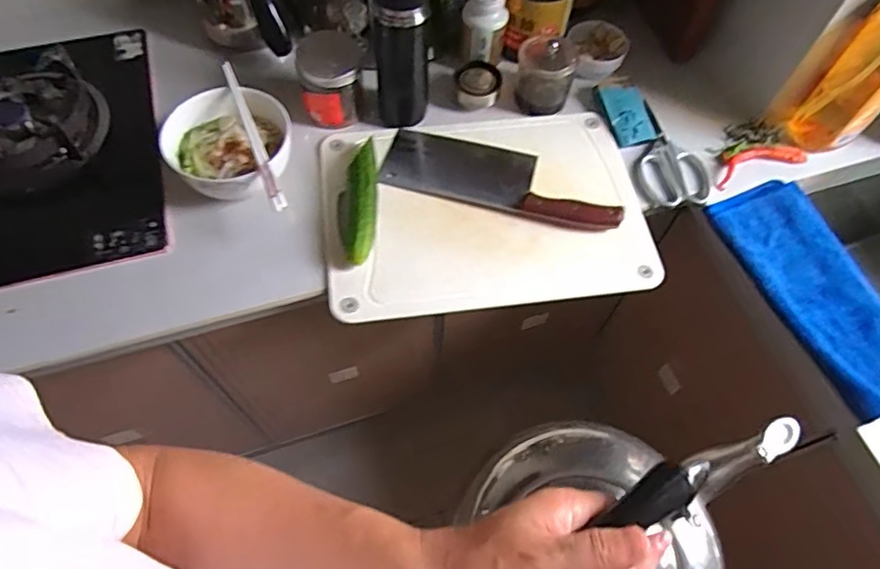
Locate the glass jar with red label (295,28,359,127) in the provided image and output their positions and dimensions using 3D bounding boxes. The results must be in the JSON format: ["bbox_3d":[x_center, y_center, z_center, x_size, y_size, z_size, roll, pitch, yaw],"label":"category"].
[{"bbox_3d":[-0.147,-0.279,0.770,0.075,0.101,0.090,-10,63,-7],"label":"glass jar with red label"}]

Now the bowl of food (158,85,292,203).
[{"bbox_3d":[-0.260,-0.171,0.722,0.146,0.077,0.139,1,62,-1],"label":"bowl of food"}]

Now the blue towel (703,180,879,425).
[{"bbox_3d":[0.460,0.001,0.695,0.141,0.018,0.301,-19,64,-12],"label":"blue towel"}]

